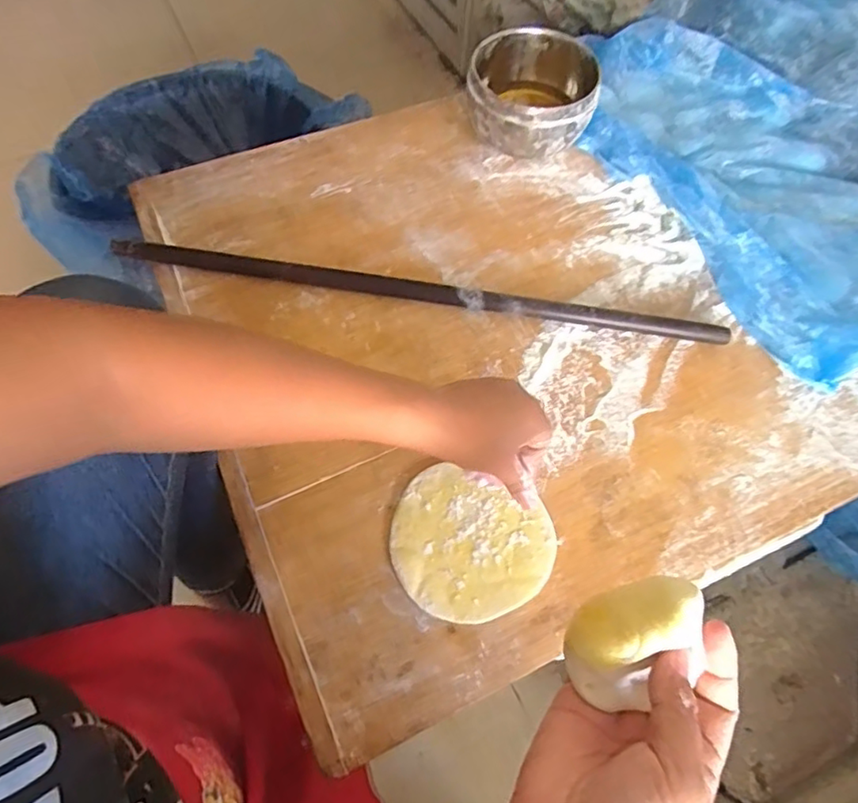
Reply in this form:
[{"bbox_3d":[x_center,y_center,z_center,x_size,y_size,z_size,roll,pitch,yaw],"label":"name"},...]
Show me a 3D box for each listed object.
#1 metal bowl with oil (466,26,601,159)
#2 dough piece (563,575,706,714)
[{"bbox_3d":[0.124,-0.376,0.735,0.145,0.097,0.147,1,62,-2],"label":"metal bowl with oil"},{"bbox_3d":[0.106,0.121,0.302,0.076,0.043,0.045,-29,41,12],"label":"dough piece"}]

